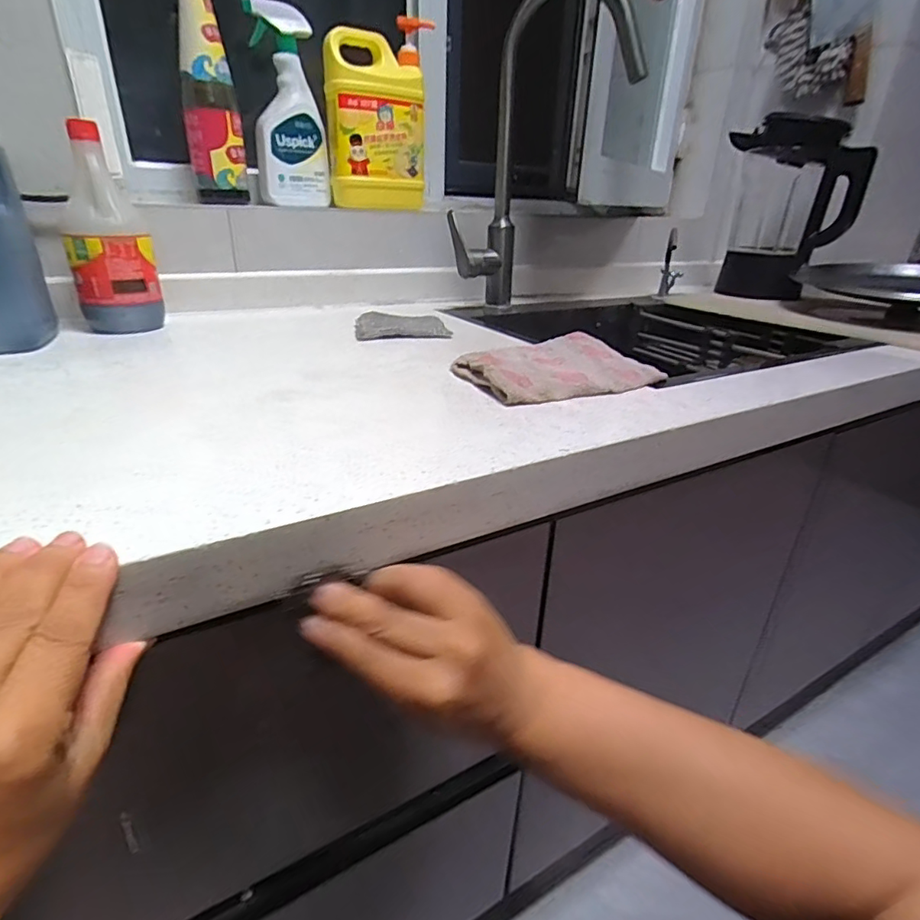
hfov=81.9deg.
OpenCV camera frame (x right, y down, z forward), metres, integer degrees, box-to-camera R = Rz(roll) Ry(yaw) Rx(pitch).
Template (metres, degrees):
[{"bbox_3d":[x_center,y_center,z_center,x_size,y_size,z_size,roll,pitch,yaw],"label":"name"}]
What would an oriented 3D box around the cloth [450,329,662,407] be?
[{"bbox_3d":[0.093,-0.091,0.514,0.178,0.021,0.124,-12,28,-26],"label":"cloth"}]

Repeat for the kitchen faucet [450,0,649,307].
[{"bbox_3d":[0.111,-0.422,0.744,0.252,0.395,0.066,9,26,15],"label":"kitchen faucet"}]

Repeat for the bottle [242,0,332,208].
[{"bbox_3d":[-0.250,-0.507,0.773,0.050,0.242,0.096,22,32,36],"label":"bottle"}]

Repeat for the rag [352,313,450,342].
[{"bbox_3d":[-0.073,-0.169,0.667,0.114,0.016,0.074,-5,26,-14],"label":"rag"}]

